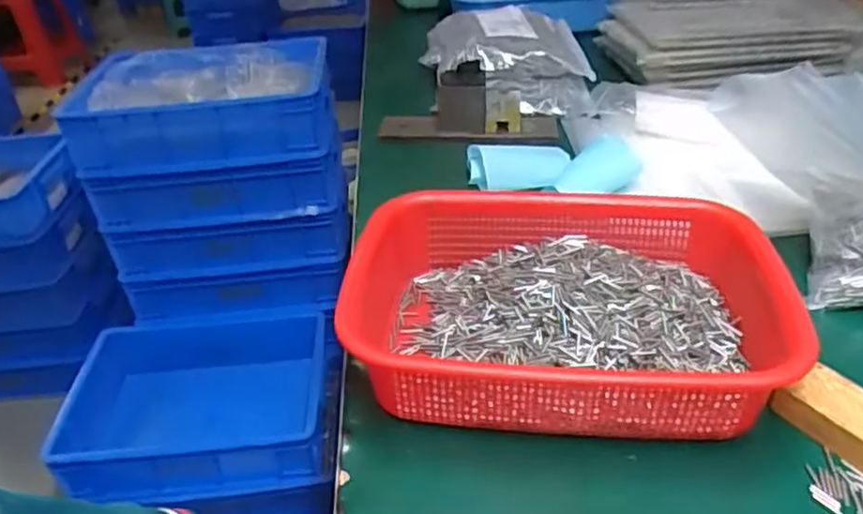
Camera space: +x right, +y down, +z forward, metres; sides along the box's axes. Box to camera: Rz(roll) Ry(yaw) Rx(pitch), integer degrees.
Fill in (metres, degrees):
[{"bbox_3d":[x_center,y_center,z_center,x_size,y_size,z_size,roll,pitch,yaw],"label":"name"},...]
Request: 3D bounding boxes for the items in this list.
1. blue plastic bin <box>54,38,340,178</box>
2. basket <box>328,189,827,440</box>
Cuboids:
[{"bbox_3d":[-0.395,-0.277,1.219,0.418,0.117,0.304,-9,35,-4],"label":"blue plastic bin"},{"bbox_3d":[0.086,0.035,0.488,0.284,0.078,0.210,-2,35,6],"label":"basket"}]

